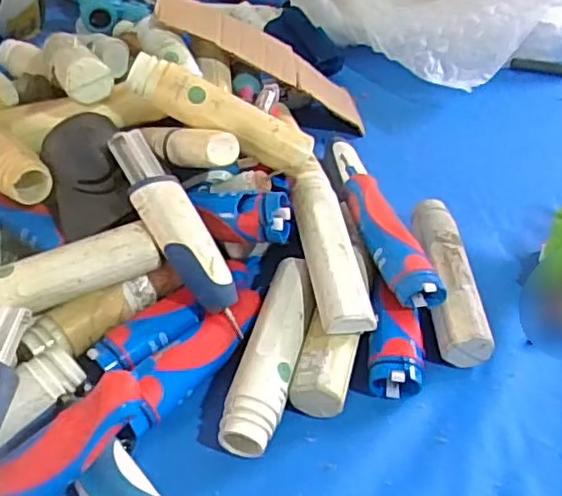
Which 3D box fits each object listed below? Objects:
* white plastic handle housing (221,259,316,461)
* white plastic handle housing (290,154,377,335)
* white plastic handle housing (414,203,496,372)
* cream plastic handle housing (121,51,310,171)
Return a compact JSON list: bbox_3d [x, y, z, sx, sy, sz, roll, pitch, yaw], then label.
[{"bbox_3d":[-0.006,0.068,0.416,0.035,0.032,0.137,11,45,11],"label":"white plastic handle housing"},{"bbox_3d":[0.033,-0.002,0.455,0.034,0.029,0.149,-6,44,-7],"label":"white plastic handle housing"},{"bbox_3d":[0.120,0.022,0.471,0.032,0.031,0.140,-1,44,-2],"label":"white plastic handle housing"},{"bbox_3d":[-0.044,-0.095,0.470,0.140,0.027,0.029,26,45,-11],"label":"cream plastic handle housing"}]

